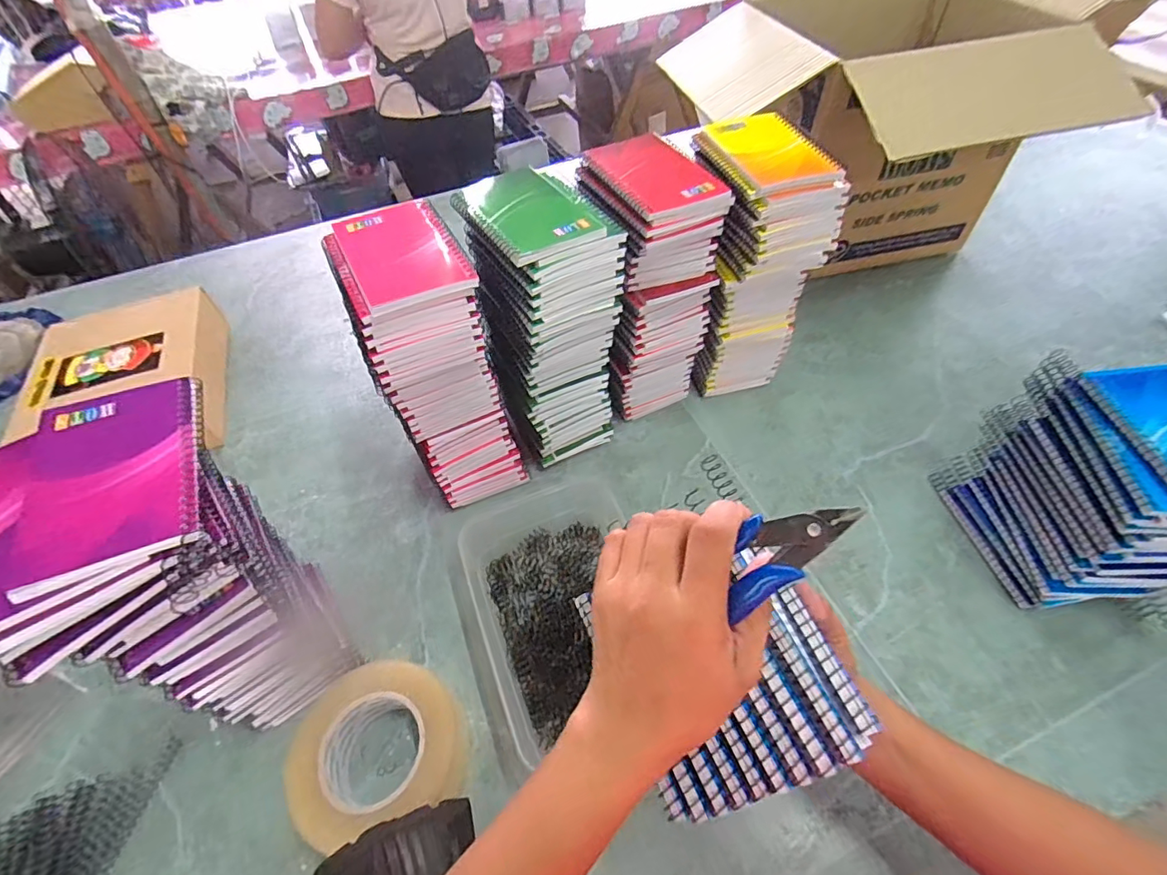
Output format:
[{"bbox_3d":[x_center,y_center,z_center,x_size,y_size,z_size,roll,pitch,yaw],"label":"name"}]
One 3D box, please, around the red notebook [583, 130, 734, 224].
[{"bbox_3d":[0.065,-0.239,0.477,0.094,0.021,0.133,-20,54,-12],"label":"red notebook"}]

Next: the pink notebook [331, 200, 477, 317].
[{"bbox_3d":[-0.145,-0.150,0.415,0.083,0.012,0.127,-25,57,-13],"label":"pink notebook"}]

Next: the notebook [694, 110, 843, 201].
[{"bbox_3d":[0.169,-0.269,0.484,0.088,0.016,0.135,-12,53,-6],"label":"notebook"}]

